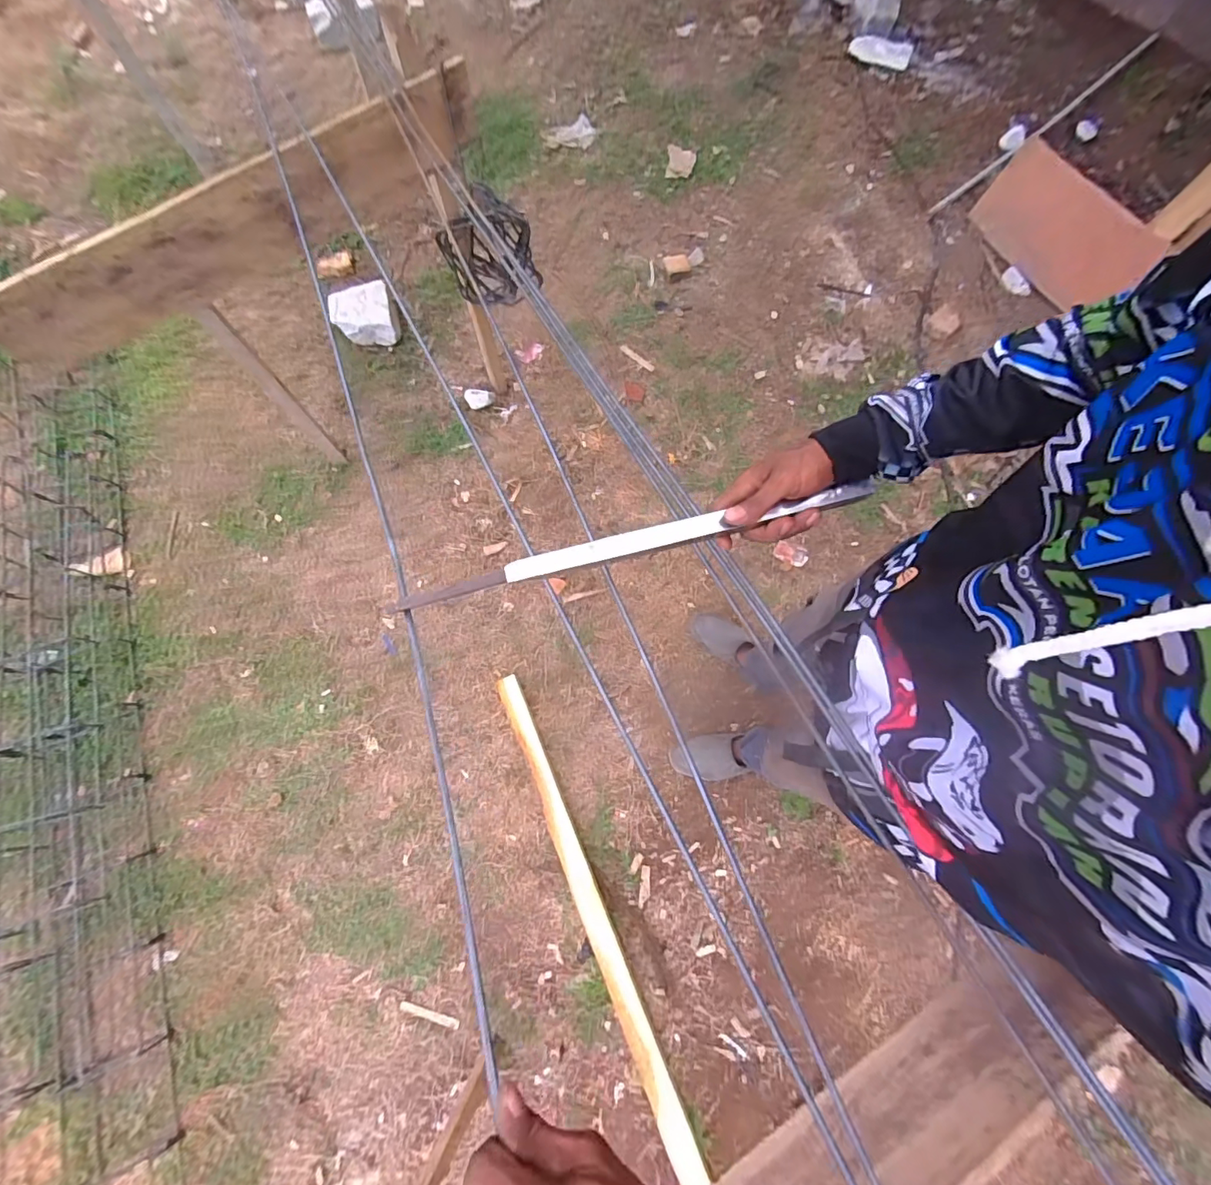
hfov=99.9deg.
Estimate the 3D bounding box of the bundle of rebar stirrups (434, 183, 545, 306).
[{"bbox_3d":[-0.270,-0.821,1.211,0.207,0.211,0.131,-4,72,0],"label":"bundle of rebar stirrups"}]

